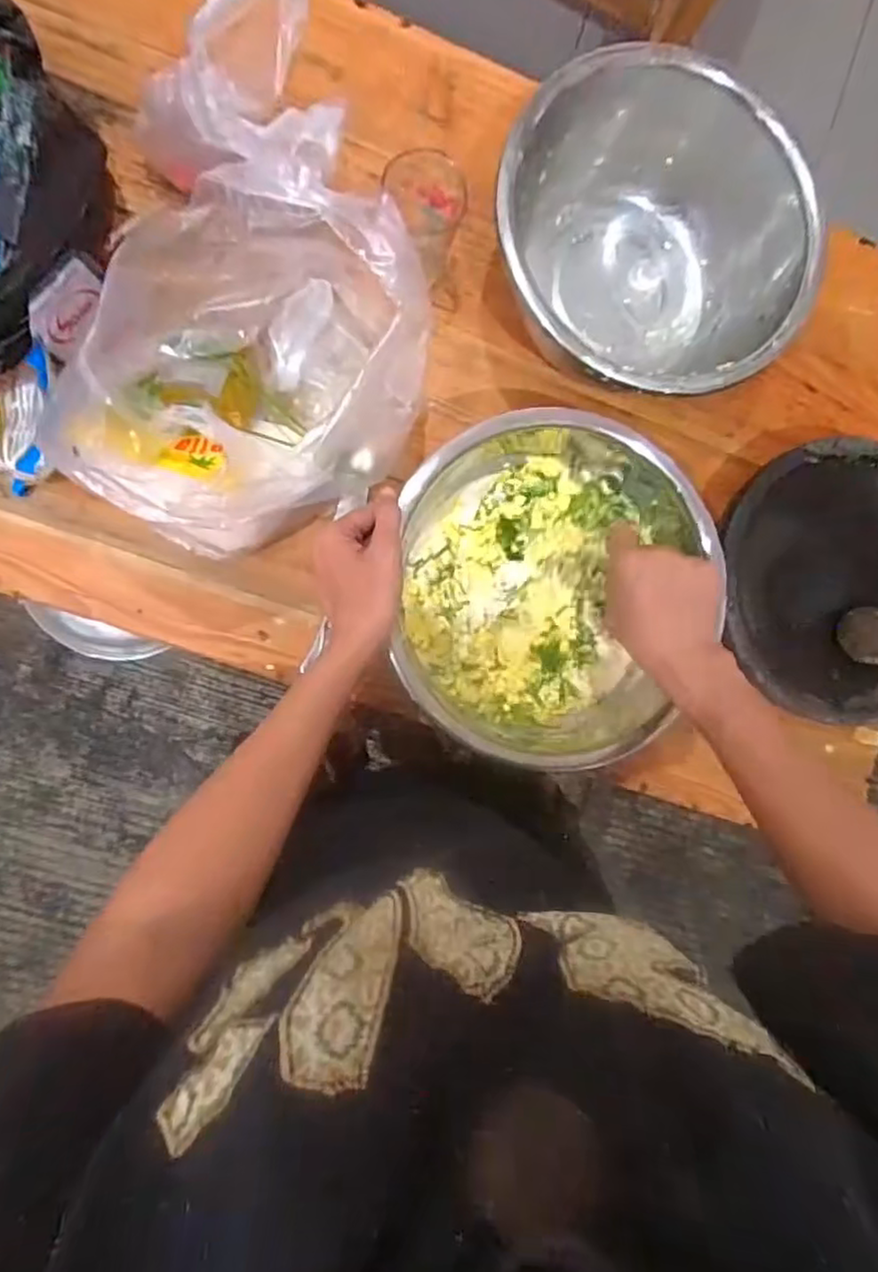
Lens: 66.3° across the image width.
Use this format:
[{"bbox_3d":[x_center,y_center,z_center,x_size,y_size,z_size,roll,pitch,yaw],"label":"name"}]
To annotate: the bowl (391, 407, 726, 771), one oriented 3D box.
[{"bbox_3d":[0.089,-0.032,0.548,0.234,0.100,0.273,3,87,-5],"label":"bowl"}]

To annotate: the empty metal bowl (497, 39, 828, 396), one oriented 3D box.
[{"bbox_3d":[0.167,-0.311,0.568,0.251,0.134,0.227,39,82,-7],"label":"empty metal bowl"}]

